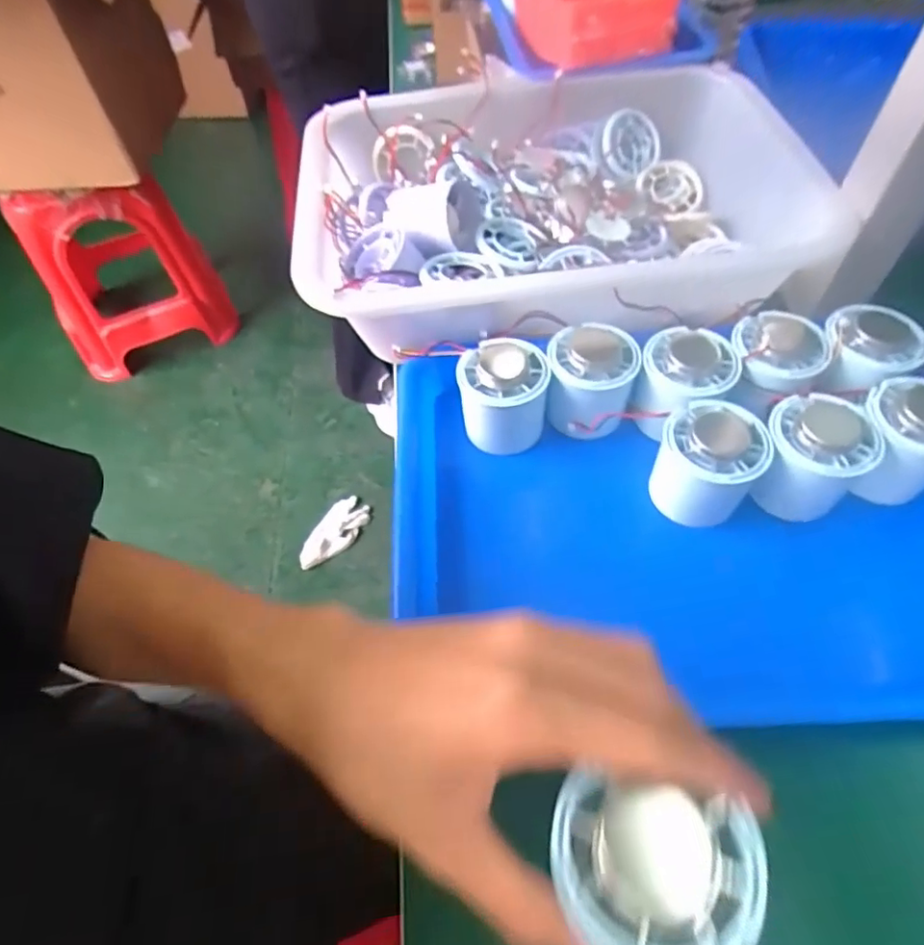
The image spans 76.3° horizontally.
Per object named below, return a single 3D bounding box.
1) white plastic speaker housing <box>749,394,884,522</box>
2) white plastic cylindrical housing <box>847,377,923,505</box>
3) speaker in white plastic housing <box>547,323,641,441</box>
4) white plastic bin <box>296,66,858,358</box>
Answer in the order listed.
[{"bbox_3d":[0.194,-0.006,0.330,0.052,0.055,0.054,-1,56,2],"label":"white plastic speaker housing"},{"bbox_3d":[0.251,-0.015,0.332,0.052,0.053,0.053,-1,56,2],"label":"white plastic cylindrical housing"},{"bbox_3d":[0.081,-0.056,0.373,0.052,0.051,0.056,-1,56,2],"label":"speaker in white plastic housing"},{"bbox_3d":[0.076,-0.205,0.451,0.377,0.068,0.264,-6,56,-1],"label":"white plastic bin"}]

